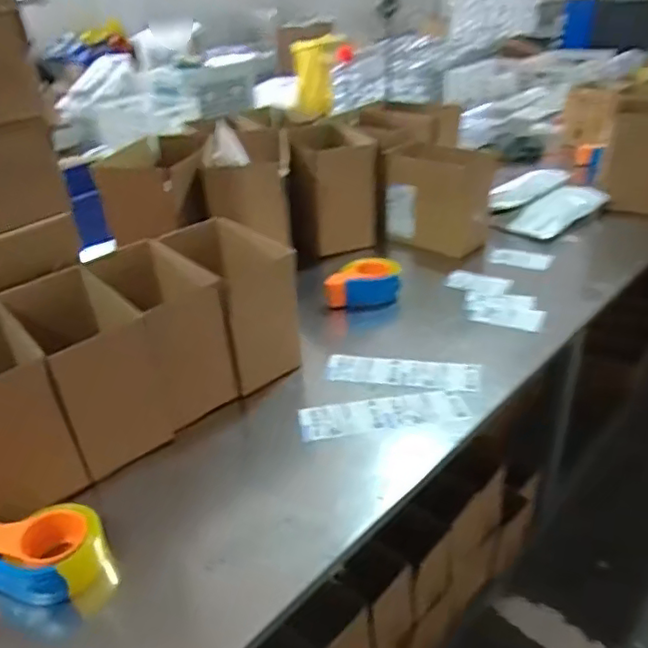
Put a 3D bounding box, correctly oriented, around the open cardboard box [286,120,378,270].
[{"bbox_3d":[0.013,-0.313,1.421,0.199,0.268,0.218,-8,32,-9],"label":"open cardboard box"}]

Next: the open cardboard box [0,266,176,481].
[{"bbox_3d":[-0.348,0.062,0.889,0.133,0.211,0.224,-23,37,-30],"label":"open cardboard box"}]

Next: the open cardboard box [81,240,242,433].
[{"bbox_3d":[-0.262,0.003,0.974,0.124,0.198,0.250,-23,37,-30],"label":"open cardboard box"}]

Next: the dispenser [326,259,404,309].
[{"bbox_3d":[0.082,-0.086,1.251,0.161,0.071,0.124,-3,31,0],"label":"dispenser"}]

